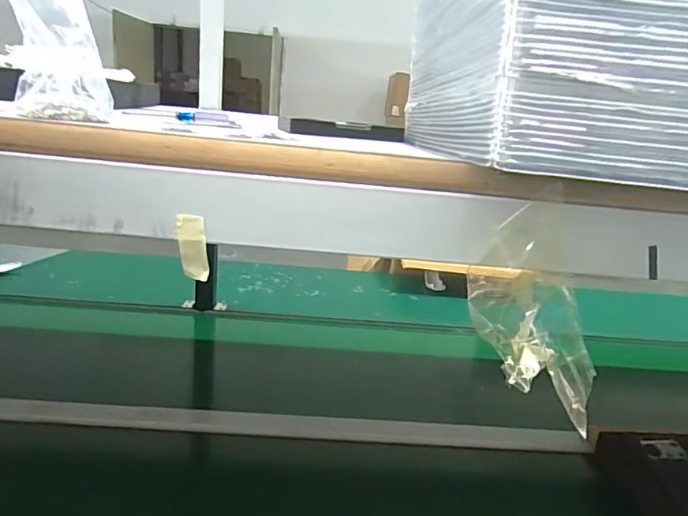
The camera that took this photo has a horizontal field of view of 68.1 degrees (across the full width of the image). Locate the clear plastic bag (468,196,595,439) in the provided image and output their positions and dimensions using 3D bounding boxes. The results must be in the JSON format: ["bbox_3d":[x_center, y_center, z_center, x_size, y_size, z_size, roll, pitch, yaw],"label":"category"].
[{"bbox_3d":[0.107,0.032,0.301,0.069,0.127,0.017,-3,-6,-14],"label":"clear plastic bag"}]

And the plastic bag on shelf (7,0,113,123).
[{"bbox_3d":[-0.186,-0.157,0.326,0.057,0.125,0.078,-1,17,-24],"label":"plastic bag on shelf"}]

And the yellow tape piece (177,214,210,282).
[{"bbox_3d":[-0.084,-0.006,0.283,0.015,0.036,0.006,6,15,-1],"label":"yellow tape piece"}]

